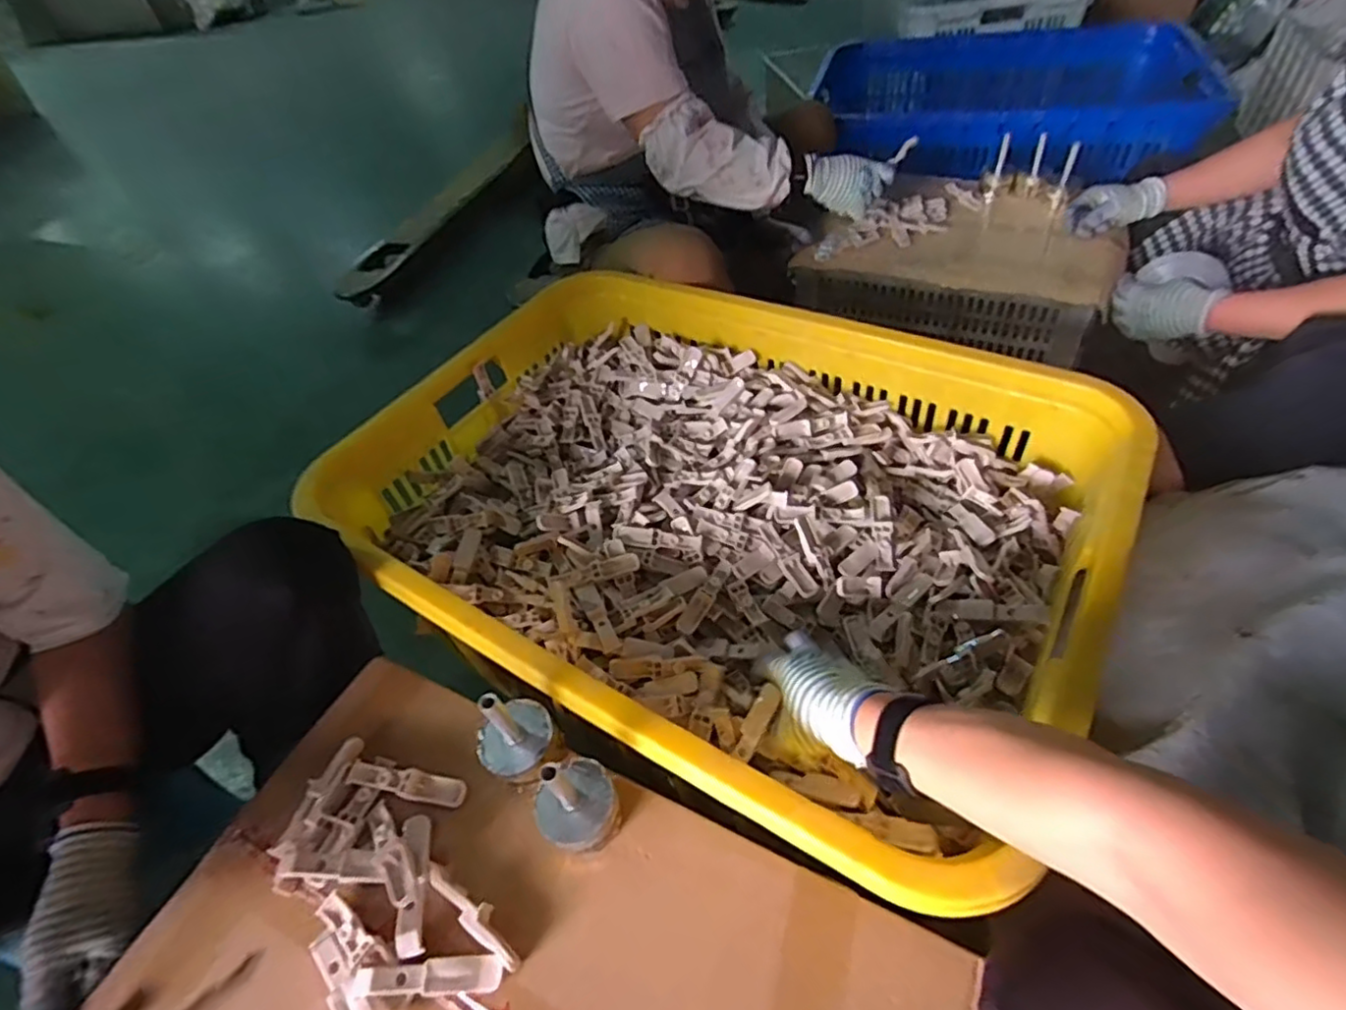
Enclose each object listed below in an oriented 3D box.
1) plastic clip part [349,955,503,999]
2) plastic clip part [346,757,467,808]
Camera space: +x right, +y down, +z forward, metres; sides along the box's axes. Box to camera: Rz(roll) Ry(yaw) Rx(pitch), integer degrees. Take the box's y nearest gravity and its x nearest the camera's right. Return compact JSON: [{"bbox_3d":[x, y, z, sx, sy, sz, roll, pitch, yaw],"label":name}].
[{"bbox_3d":[-0.171,0.331,0.458,0.101,0.014,0.021,-6,47,3],"label":"plastic clip part"},{"bbox_3d":[-0.226,0.235,0.554,0.103,0.008,0.025,7,50,15],"label":"plastic clip part"}]

